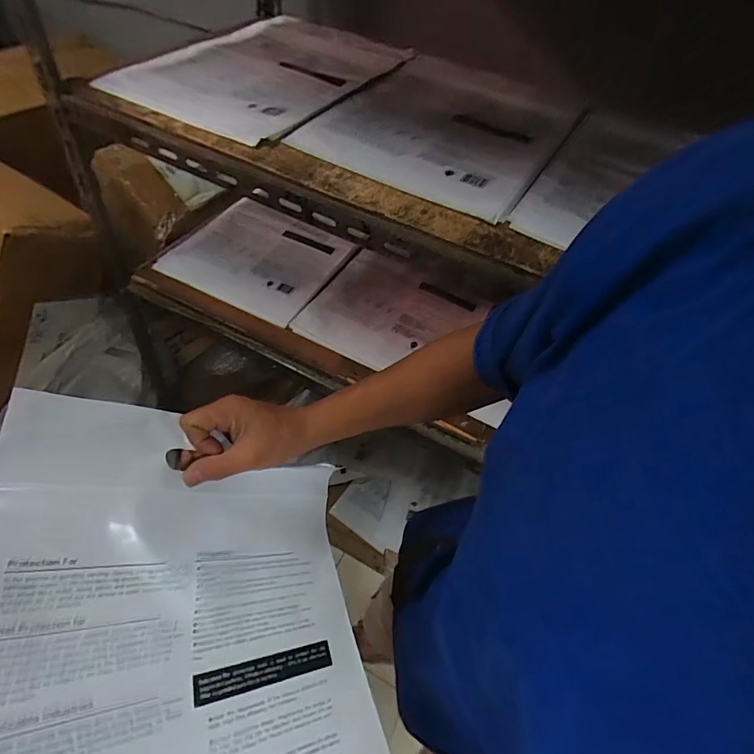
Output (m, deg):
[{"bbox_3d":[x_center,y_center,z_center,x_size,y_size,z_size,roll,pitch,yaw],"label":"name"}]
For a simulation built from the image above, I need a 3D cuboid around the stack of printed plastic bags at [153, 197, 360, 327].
[{"bbox_3d":[-0.241,-0.255,0.908,0.335,0.034,0.268,24,54,13],"label":"stack of printed plastic bags"}]

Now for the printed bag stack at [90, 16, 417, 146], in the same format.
[{"bbox_3d":[-0.163,-0.509,0.736,0.327,0.030,0.468,27,54,15],"label":"printed bag stack"}]

